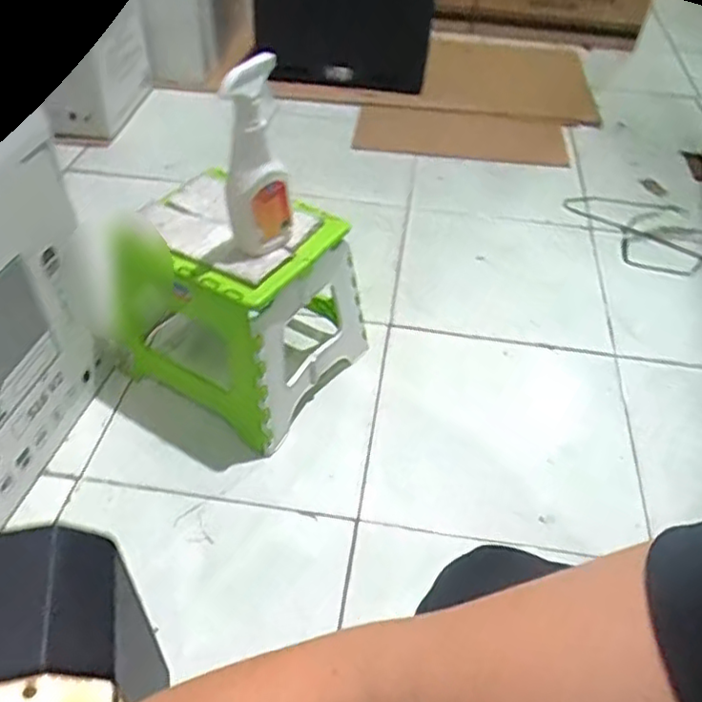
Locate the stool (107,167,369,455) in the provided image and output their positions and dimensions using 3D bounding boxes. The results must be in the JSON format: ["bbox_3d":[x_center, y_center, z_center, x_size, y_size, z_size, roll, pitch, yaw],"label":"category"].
[{"bbox_3d":[-0.168,-0.081,1.010,0.299,0.267,0.265,25,49,21],"label":"stool"}]

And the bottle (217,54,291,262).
[{"bbox_3d":[-0.114,-0.232,0.816,0.080,0.226,0.074,-3,45,-6],"label":"bottle"}]

